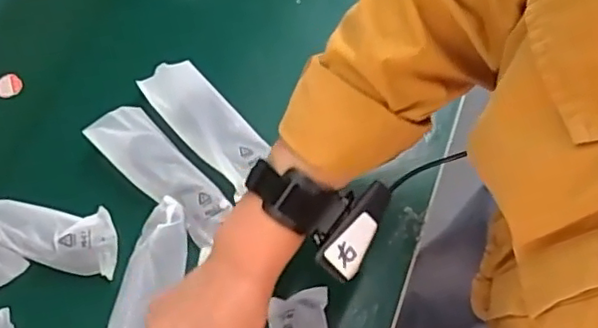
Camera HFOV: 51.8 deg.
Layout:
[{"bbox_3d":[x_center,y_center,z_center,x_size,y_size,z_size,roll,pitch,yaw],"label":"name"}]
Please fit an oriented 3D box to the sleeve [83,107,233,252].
[{"bbox_3d":[-0.121,0.004,0.540,0.145,0.010,0.052,43,71,14],"label":"sleeve"}]

